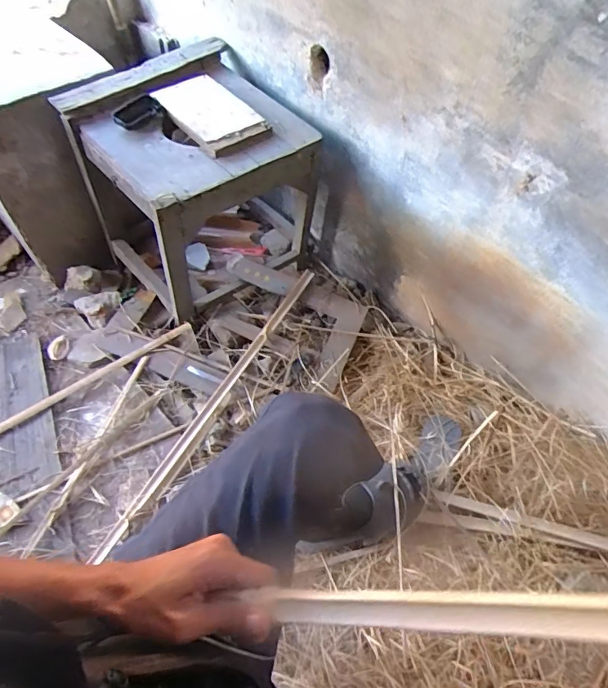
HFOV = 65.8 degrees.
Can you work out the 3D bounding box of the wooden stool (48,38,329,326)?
[{"bbox_3d":[-0.225,-0.384,1.186,0.478,0.458,0.428,-38,64,-23],"label":"wooden stool"}]

